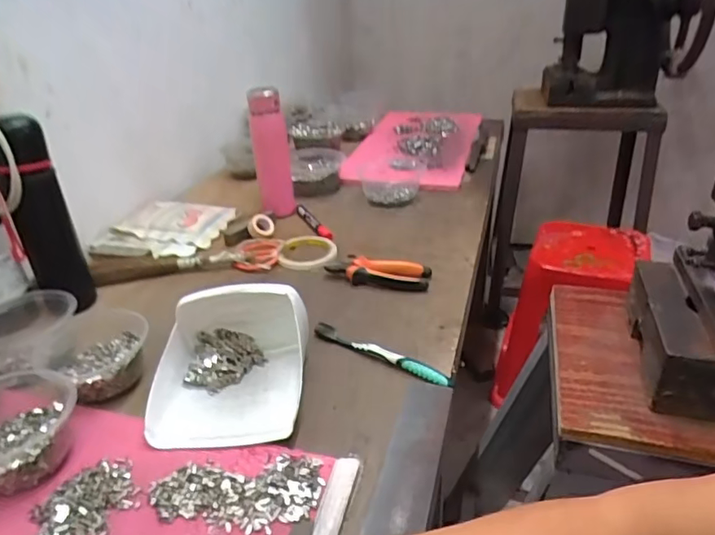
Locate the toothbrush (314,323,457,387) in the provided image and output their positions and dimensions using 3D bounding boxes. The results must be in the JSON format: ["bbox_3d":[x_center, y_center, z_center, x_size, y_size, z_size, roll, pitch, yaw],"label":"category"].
[{"bbox_3d":[0.025,0.100,0.613,0.178,0.016,0.016,18,35,29],"label":"toothbrush"}]

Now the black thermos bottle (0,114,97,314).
[{"bbox_3d":[-0.396,-0.059,0.668,0.064,0.243,0.063,-17,33,-25],"label":"black thermos bottle"}]

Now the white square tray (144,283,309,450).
[{"bbox_3d":[-0.136,0.091,0.556,0.153,0.083,0.174,0,30,2],"label":"white square tray"}]

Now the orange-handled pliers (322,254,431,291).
[{"bbox_3d":[0.030,0.004,0.777,0.148,0.022,0.063,9,31,17],"label":"orange-handled pliers"}]

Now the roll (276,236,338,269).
[{"bbox_3d":[-0.079,-0.028,0.849,0.091,0.014,0.098,-2,29,1],"label":"roll"}]

